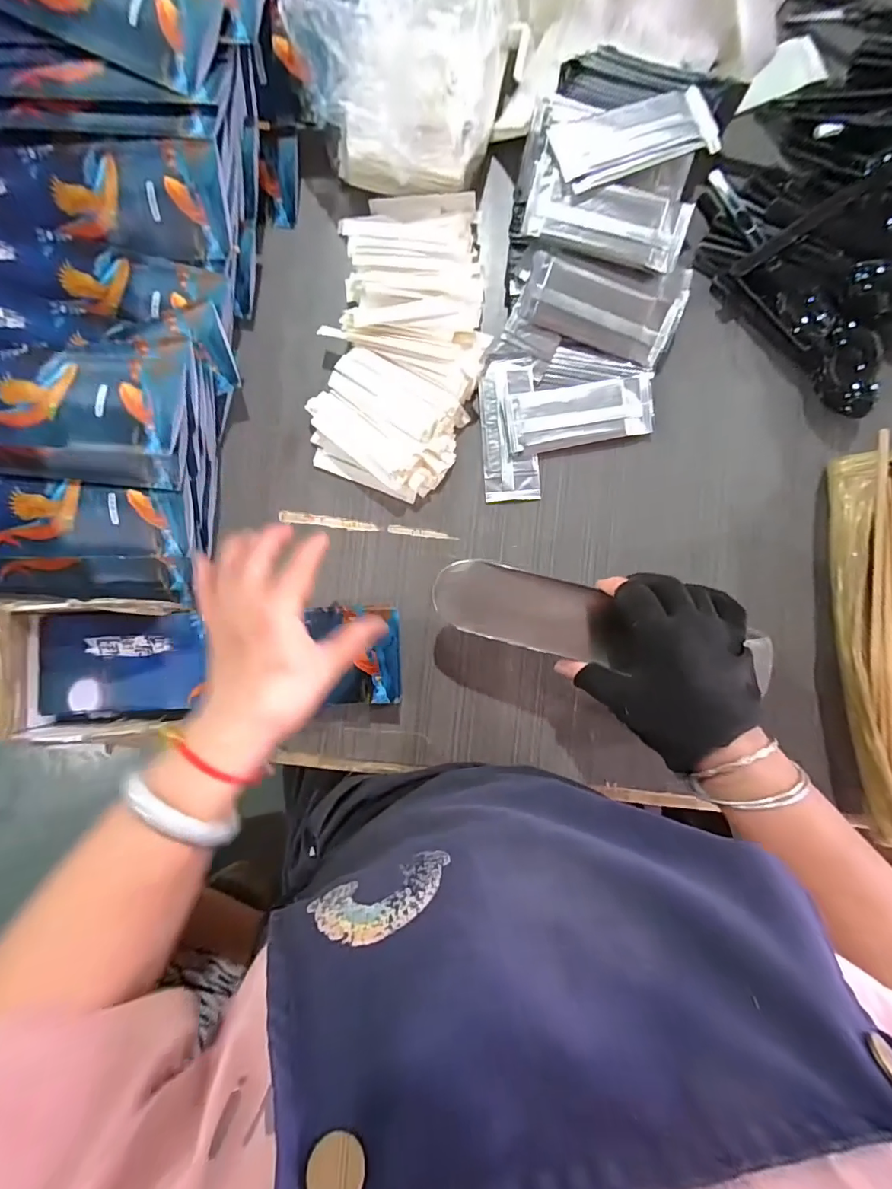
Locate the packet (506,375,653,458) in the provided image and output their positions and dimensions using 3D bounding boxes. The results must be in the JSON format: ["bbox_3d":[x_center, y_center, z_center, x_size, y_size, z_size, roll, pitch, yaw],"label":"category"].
[{"bbox_3d":[0.113,-0.154,0.400,0.123,0.010,0.051,-10,89,0],"label":"packet"}]

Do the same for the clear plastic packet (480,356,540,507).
[{"bbox_3d":[0.054,-0.140,0.402,0.047,0.006,0.119,-4,89,0],"label":"clear plastic packet"}]

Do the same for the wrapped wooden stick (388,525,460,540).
[{"bbox_3d":[-0.020,-0.052,0.403,0.061,0.004,0.007,9,89,0],"label":"wrapped wooden stick"}]

